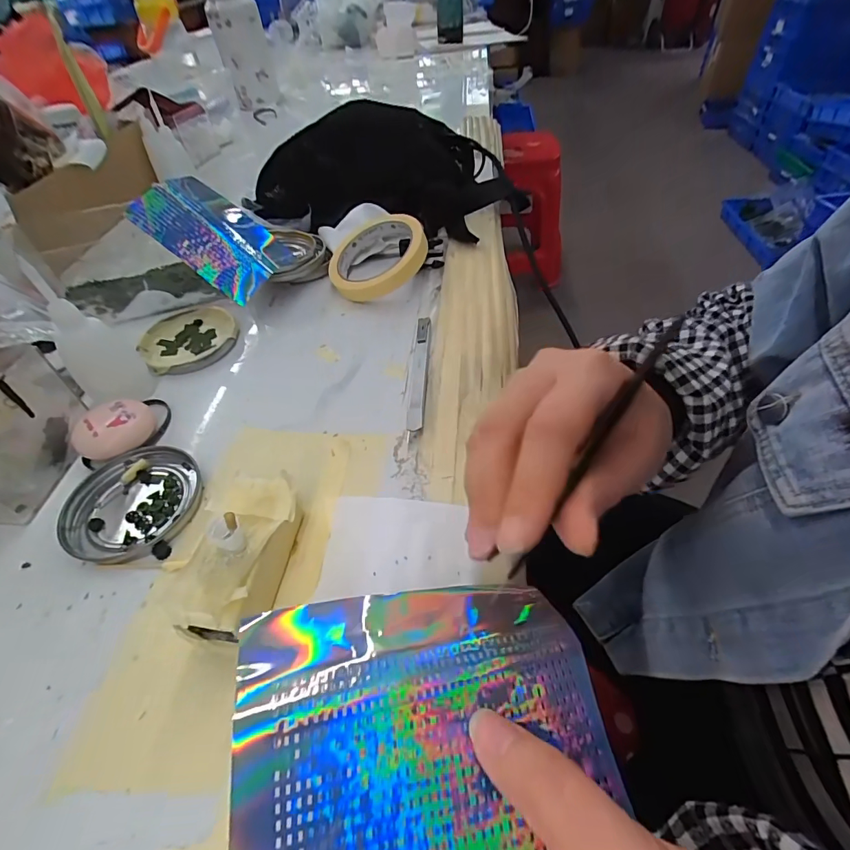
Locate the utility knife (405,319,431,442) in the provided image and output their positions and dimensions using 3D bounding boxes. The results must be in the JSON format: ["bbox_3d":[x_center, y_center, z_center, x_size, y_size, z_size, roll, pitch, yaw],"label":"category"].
[{"bbox_3d":[-0.005,-0.043,0.334,0.013,0.010,0.129,0,49,4],"label":"utility knife"}]

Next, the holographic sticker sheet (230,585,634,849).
[{"bbox_3d":[0.002,0.101,0.145,0.119,0.029,0.097,-11,49,-6],"label":"holographic sticker sheet"}]

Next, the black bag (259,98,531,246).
[{"bbox_3d":[-0.055,-0.294,0.503,0.325,0.090,0.201,3,49,6],"label":"black bag"}]

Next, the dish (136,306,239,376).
[{"bbox_3d":[-0.207,-0.077,0.381,0.077,0.012,0.079,-2,49,2],"label":"dish"}]

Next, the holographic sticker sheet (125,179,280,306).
[{"bbox_3d":[-0.184,-0.166,0.380,0.126,0.014,0.071,36,76,-3],"label":"holographic sticker sheet"}]

